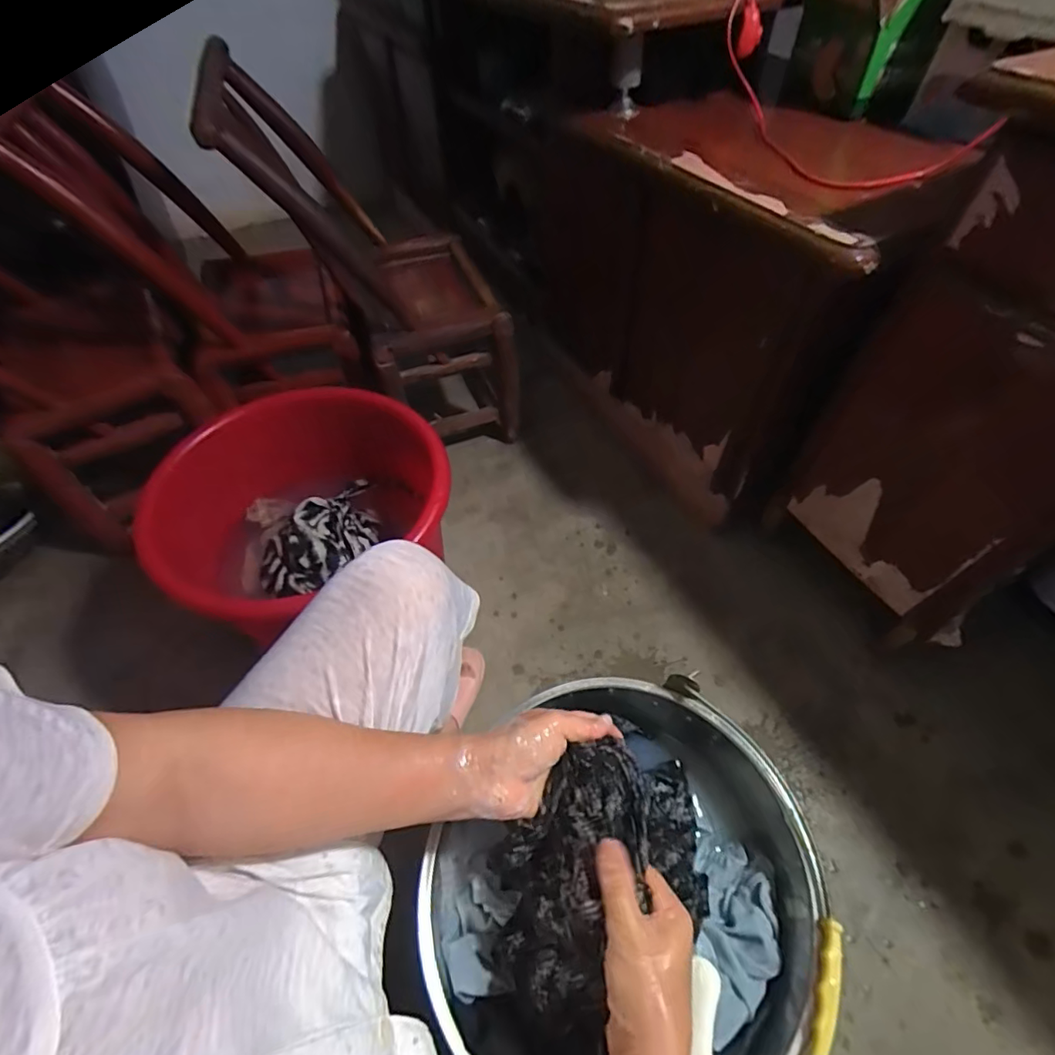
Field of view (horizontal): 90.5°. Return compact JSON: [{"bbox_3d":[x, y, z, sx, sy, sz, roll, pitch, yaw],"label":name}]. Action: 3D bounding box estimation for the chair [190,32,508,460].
[{"bbox_3d":[-0.252,-0.415,0.953,0.346,0.629,0.344,-22,55,-14],"label":"chair"}]

